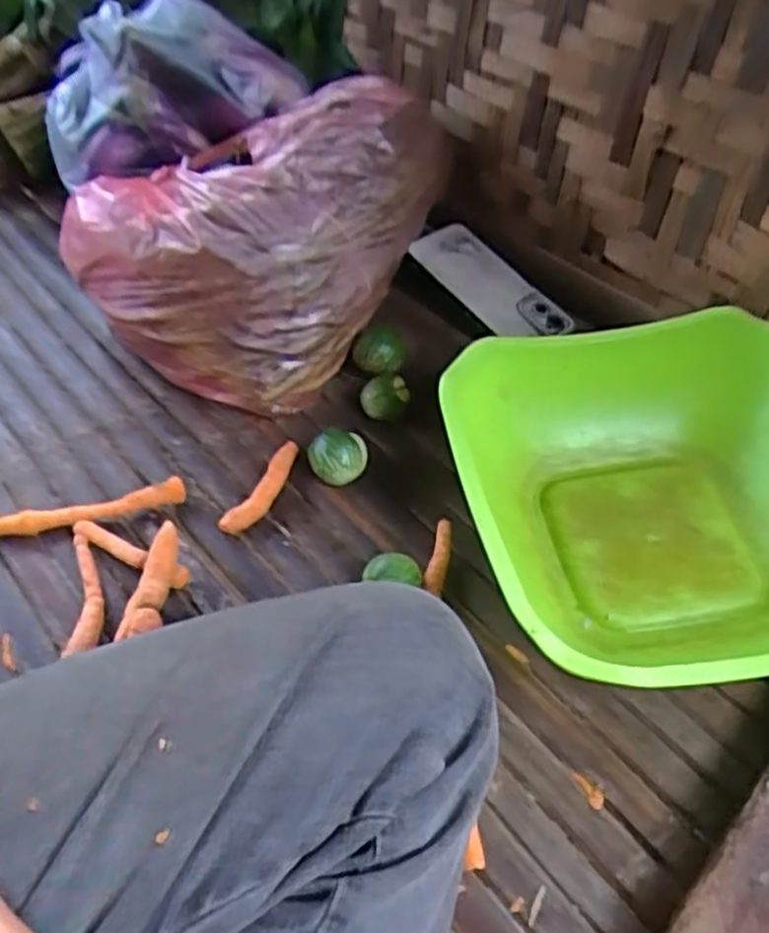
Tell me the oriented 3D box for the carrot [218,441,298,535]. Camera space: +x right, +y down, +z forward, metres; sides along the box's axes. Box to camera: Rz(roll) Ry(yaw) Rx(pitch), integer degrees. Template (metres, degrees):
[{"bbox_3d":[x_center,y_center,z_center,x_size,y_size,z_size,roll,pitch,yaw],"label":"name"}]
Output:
[{"bbox_3d":[-0.092,0.018,0.603,0.023,0.016,0.087,21,50,19],"label":"carrot"}]

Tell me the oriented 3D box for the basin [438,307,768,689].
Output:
[{"bbox_3d":[0.194,0.029,0.543,0.281,0.100,0.276,-8,47,-7],"label":"basin"}]

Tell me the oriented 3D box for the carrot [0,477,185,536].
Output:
[{"bbox_3d":[-0.238,0.036,0.585,0.177,0.023,0.016,-8,47,-7],"label":"carrot"}]

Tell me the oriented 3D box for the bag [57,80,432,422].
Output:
[{"bbox_3d":[-0.100,-0.203,0.693,0.232,0.188,0.285,28,53,24],"label":"bag"}]

